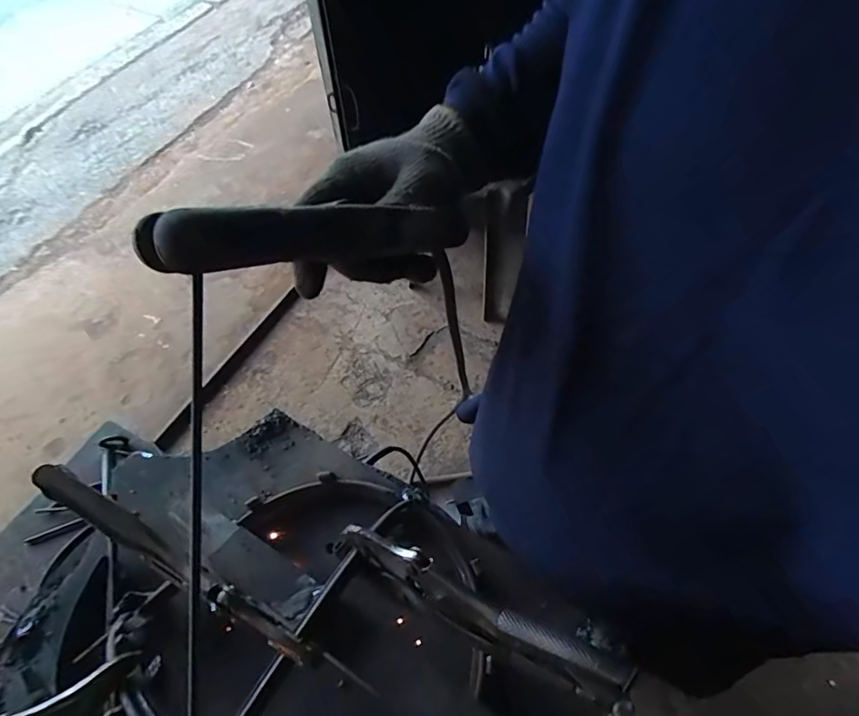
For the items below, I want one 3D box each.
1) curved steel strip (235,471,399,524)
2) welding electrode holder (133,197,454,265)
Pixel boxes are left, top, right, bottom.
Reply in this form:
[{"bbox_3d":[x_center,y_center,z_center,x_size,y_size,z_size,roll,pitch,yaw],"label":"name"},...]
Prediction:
[{"bbox_3d":[-0.093,0.108,0.398,0.130,0.015,0.024,-9,59,-3],"label":"curved steel strip"},{"bbox_3d":[-0.043,-0.062,0.241,0.173,0.026,0.021,-17,55,-41],"label":"welding electrode holder"}]

